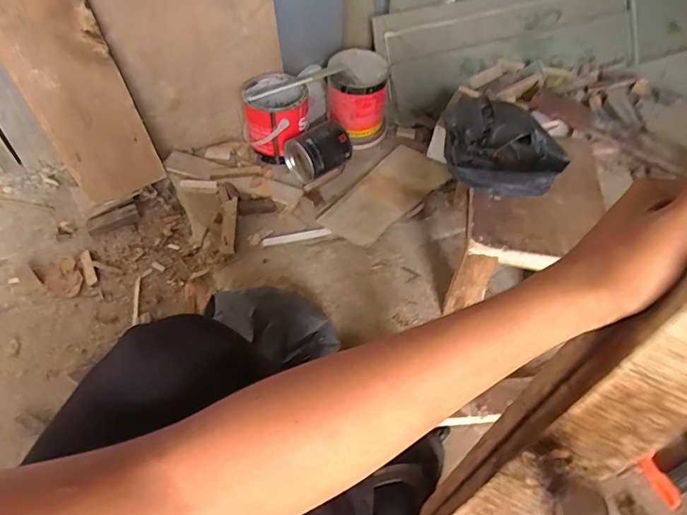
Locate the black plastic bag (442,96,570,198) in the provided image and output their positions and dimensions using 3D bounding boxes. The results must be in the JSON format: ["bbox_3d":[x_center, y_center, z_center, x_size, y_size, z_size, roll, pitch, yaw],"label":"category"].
[{"bbox_3d":[0.275,-0.187,0.802,0.194,0.084,0.162,7,52,2],"label":"black plastic bag"}]

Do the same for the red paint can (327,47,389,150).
[{"bbox_3d":[0.040,-0.414,1.179,0.149,0.166,0.189,12,55,11],"label":"red paint can"}]

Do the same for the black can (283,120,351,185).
[{"bbox_3d":[-0.066,-0.258,1.105,0.140,0.100,0.120,-34,60,-23],"label":"black can"}]

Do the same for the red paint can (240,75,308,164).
[{"bbox_3d":[-0.160,-0.338,1.113,0.150,0.131,0.154,-1,54,2],"label":"red paint can"}]

